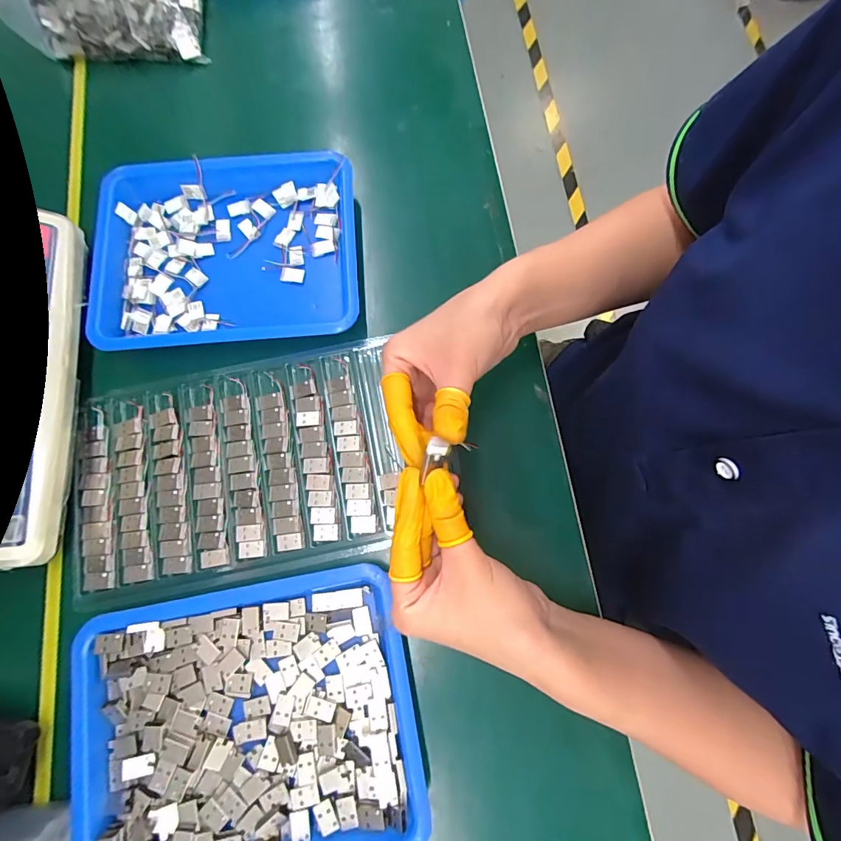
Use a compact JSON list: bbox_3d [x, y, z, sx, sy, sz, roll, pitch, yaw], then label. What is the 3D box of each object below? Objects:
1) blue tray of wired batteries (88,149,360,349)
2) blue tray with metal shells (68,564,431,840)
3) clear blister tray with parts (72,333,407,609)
[{"bbox_3d":[-0.167,-0.143,0.361,0.219,0.022,0.169,-4,77,-2],"label":"blue tray of wired batteries"},{"bbox_3d":[-0.114,0.200,0.280,0.217,0.023,0.170,-10,77,-3],"label":"blue tray with metal shells"},{"bbox_3d":[-0.143,0.034,0.330,0.239,0.010,0.162,-9,77,-3],"label":"clear blister tray with parts"}]

